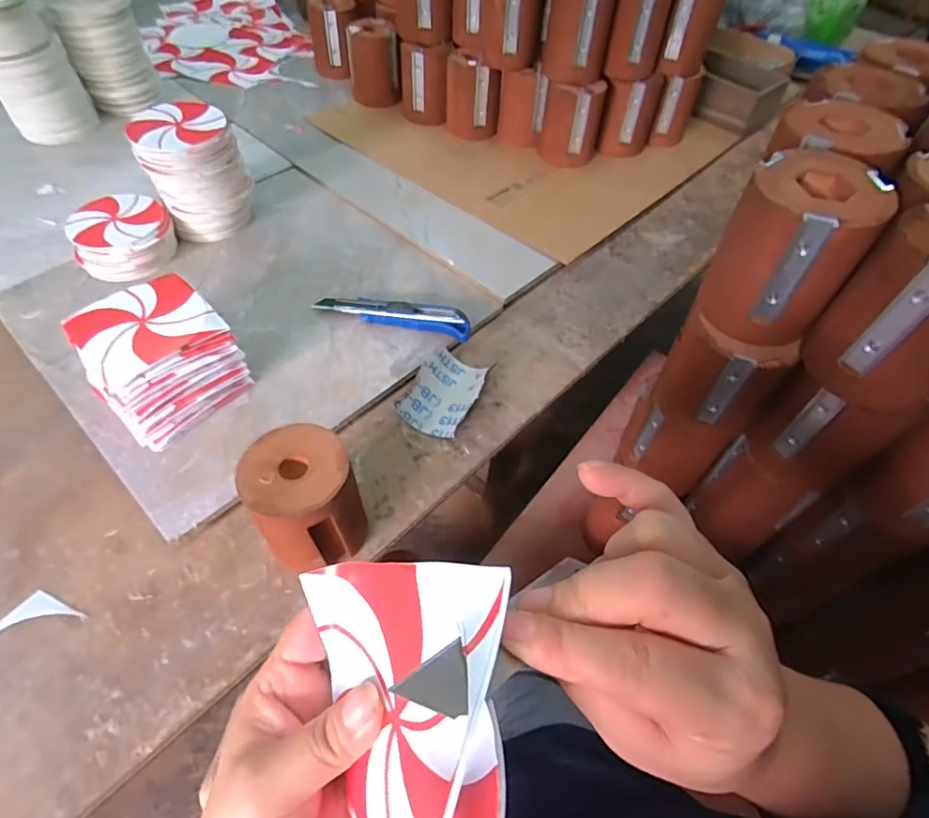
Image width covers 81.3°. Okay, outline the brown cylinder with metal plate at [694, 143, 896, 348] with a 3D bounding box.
[{"bbox_3d":[0.211,-0.106,0.358,0.079,0.097,0.075,26,57,15],"label":"brown cylinder with metal plate"}]

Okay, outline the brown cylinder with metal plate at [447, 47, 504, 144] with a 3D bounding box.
[{"bbox_3d":[0.013,-0.462,0.795,0.077,0.093,0.068,4,55,0],"label":"brown cylinder with metal plate"}]

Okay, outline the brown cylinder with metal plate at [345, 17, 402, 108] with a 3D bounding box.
[{"bbox_3d":[-0.142,-0.540,0.846,0.076,0.089,0.079,-6,56,-7],"label":"brown cylinder with metal plate"}]

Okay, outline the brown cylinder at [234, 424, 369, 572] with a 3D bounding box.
[{"bbox_3d":[-0.119,0.070,0.413,0.075,0.091,0.082,1,55,-2],"label":"brown cylinder"}]

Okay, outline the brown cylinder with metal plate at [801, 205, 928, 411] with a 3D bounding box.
[{"bbox_3d":[0.275,-0.057,0.327,0.071,0.103,0.073,2,54,-2],"label":"brown cylinder with metal plate"}]

